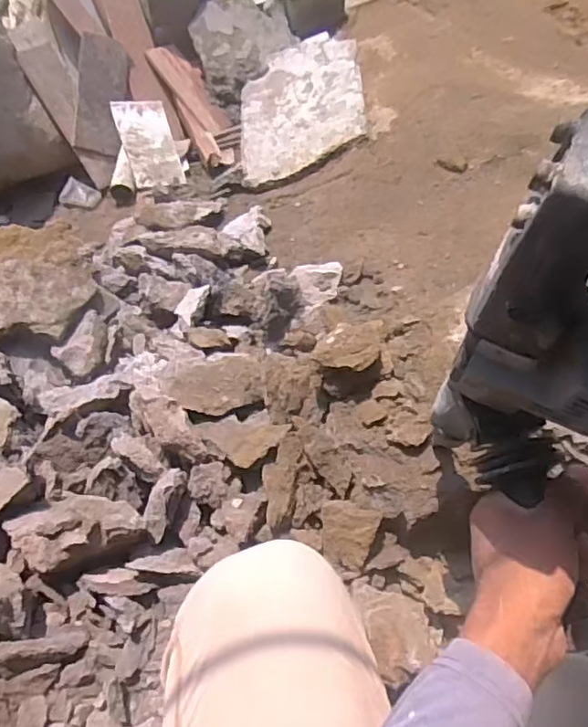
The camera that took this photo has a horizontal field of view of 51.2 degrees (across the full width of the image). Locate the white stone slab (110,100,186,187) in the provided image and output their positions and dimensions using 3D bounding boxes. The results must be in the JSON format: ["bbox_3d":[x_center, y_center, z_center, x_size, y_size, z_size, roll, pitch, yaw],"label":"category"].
[{"bbox_3d":[-0.387,-0.592,1.650,0.145,0.020,0.234,-17,94,-32],"label":"white stone slab"}]

